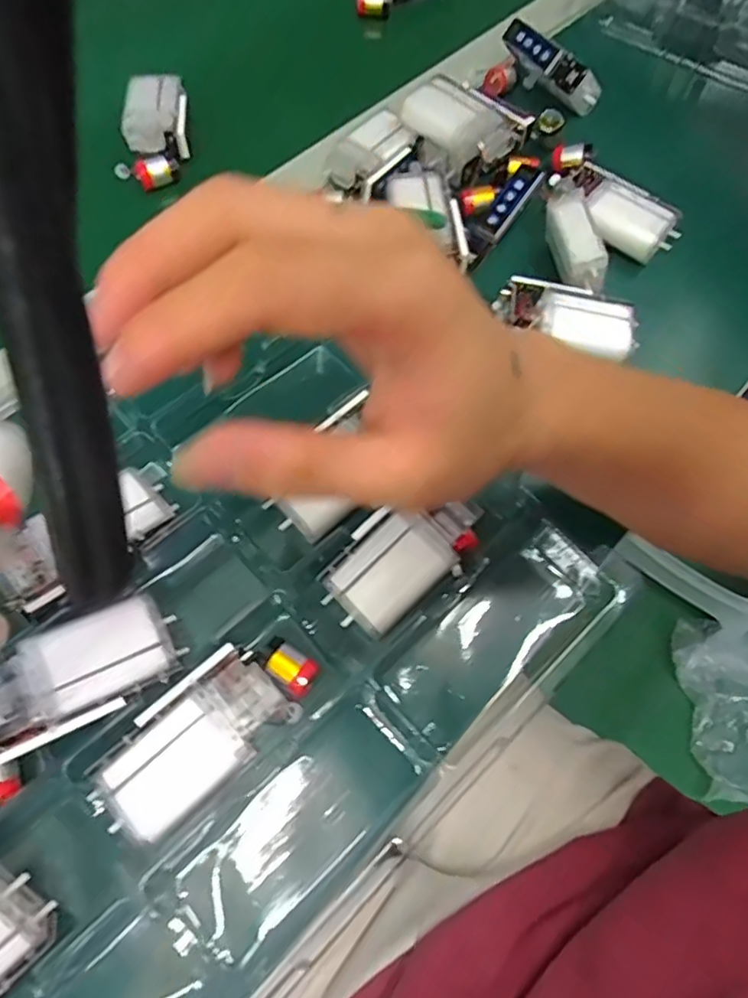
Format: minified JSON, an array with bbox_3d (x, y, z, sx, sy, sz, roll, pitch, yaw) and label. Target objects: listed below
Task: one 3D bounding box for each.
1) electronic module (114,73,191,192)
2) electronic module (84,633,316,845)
[{"bbox_3d":[-0.153,-0.261,0.421,0.044,0.022,0.088,0,66,-2],"label":"electronic module"},{"bbox_3d":[-0.072,0.099,0.260,0.098,0.017,0.044,-39,73,-17],"label":"electronic module"}]

